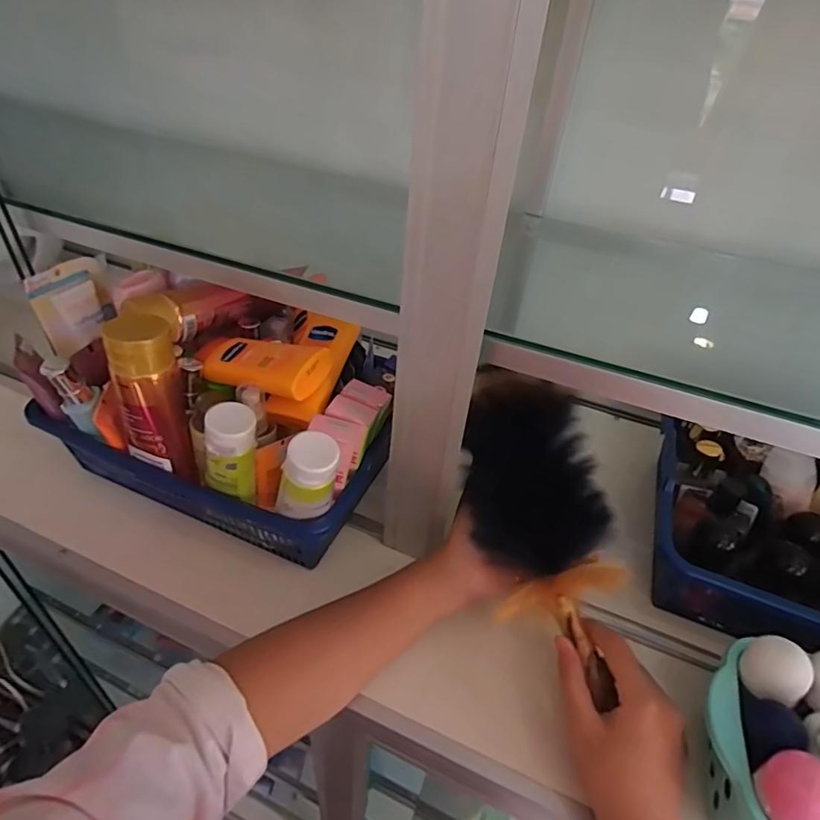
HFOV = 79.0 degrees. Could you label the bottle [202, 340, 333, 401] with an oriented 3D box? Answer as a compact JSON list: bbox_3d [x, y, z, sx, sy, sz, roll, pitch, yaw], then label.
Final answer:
[{"bbox_3d":[-0.133,-0.038,0.442,0.114,0.033,0.055,10,39,24],"label":"bottle"}]

